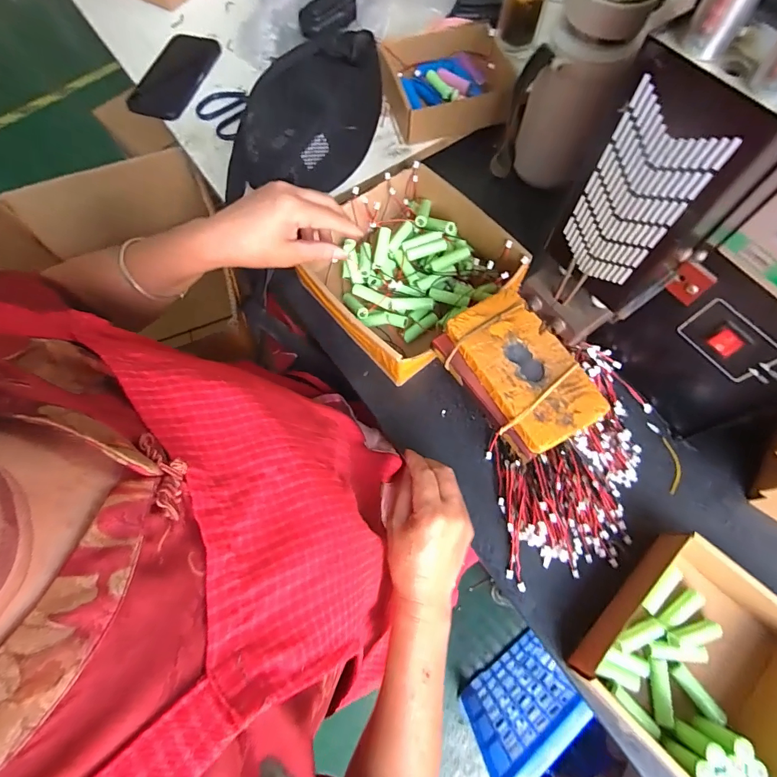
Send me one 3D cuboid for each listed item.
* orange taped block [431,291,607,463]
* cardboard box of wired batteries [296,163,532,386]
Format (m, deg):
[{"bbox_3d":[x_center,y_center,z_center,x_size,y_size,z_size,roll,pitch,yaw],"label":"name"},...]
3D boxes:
[{"bbox_3d":[0.121,-0.016,0.390,0.093,0.026,0.148,-32,72,-9],"label":"orange taped block"},{"bbox_3d":[0.025,-0.142,0.486,0.207,0.070,0.210,-39,73,-11],"label":"cardboard box of wired batteries"}]

